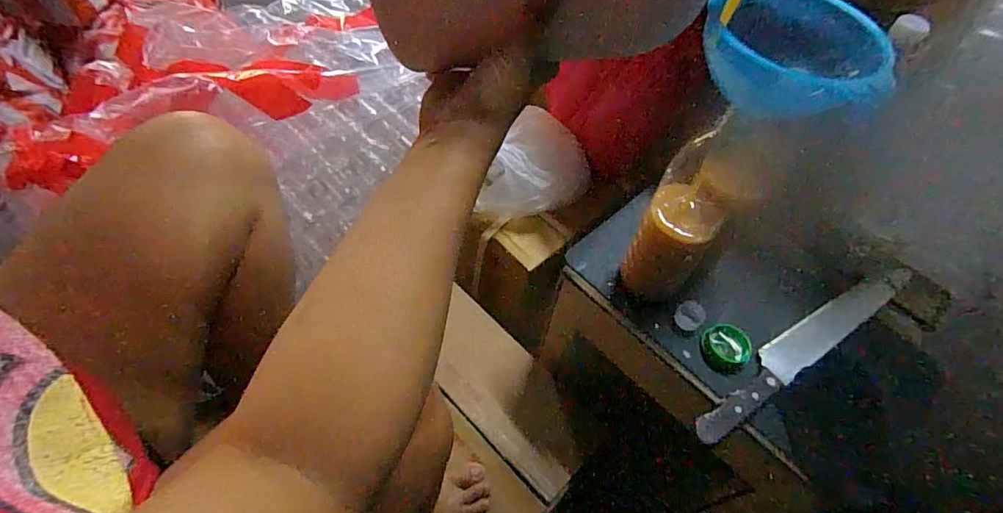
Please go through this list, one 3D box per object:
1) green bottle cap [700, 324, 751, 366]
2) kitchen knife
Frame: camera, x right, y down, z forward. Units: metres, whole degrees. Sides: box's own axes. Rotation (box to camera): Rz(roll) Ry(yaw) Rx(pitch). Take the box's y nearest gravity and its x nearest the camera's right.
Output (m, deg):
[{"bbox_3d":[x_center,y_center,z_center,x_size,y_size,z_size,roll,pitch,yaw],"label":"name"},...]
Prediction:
[{"bbox_3d":[0.247,0.098,0.540,0.045,0.019,0.044,2,56,-3],"label":"green bottle cap"},{"bbox_3d":[0.338,0.097,0.545,0.336,0.027,0.042,-27,62,-21],"label":"kitchen knife"}]

